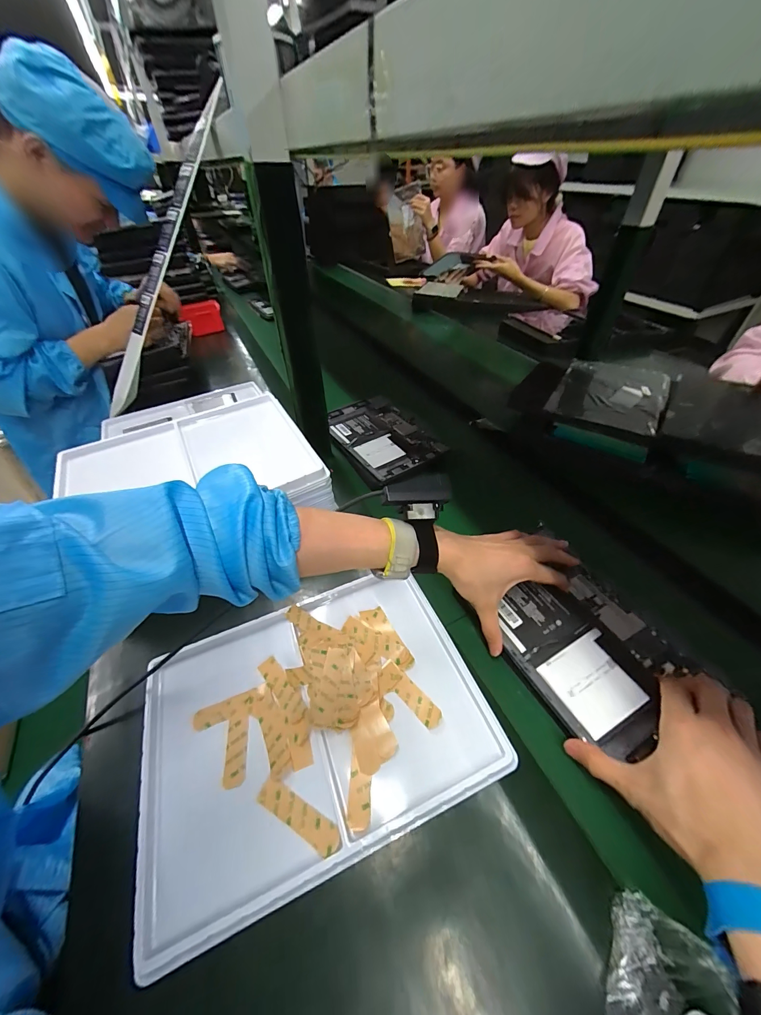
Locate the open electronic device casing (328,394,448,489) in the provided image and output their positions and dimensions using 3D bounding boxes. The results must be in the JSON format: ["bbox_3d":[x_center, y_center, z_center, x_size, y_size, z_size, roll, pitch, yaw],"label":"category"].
[{"bbox_3d":[-0.004,-0.143,0.690,0.160,0.018,0.266,-23,49,-15],"label":"open electronic device casing"}]

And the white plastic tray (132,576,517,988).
[{"bbox_3d":[-0.069,0.205,0.360,0.321,0.020,0.237,-19,48,-12],"label":"white plastic tray"}]

